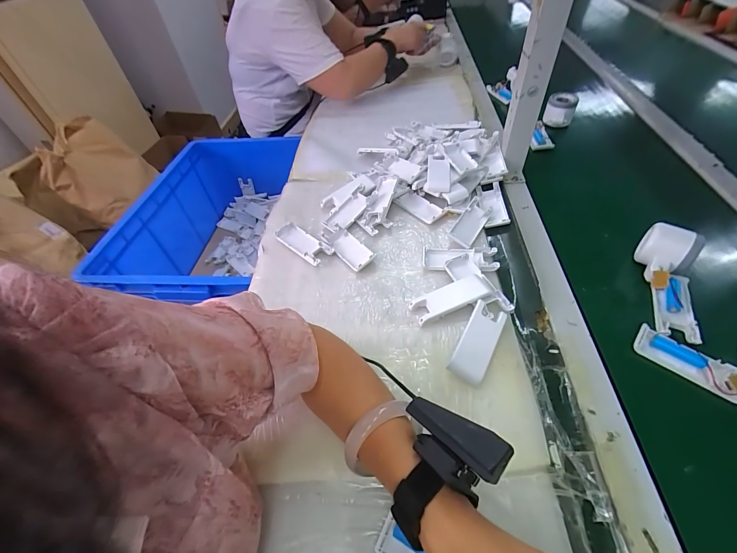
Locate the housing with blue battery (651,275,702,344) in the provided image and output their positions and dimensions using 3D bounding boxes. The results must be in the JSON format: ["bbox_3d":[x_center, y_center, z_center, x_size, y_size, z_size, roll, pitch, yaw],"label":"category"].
[{"bbox_3d":[0.382,0.034,0.415,0.047,0.013,0.103,16,52,16],"label":"housing with blue battery"}]

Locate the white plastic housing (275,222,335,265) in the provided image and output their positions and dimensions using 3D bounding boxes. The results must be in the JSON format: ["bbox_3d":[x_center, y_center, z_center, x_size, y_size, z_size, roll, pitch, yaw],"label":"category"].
[{"bbox_3d":[-0.105,-0.053,0.527,0.105,0.012,0.041,32,58,27],"label":"white plastic housing"}]

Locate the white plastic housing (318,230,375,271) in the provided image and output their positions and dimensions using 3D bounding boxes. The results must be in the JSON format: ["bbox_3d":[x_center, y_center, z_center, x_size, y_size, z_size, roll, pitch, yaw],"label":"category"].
[{"bbox_3d":[-0.034,-0.047,0.512,0.038,0.014,0.099,-34,56,-23],"label":"white plastic housing"}]

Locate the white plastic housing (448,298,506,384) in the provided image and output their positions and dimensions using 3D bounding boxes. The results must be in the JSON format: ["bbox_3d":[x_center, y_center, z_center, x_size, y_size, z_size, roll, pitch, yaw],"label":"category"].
[{"bbox_3d":[0.129,0.077,0.387,0.039,0.021,0.098,23,54,21],"label":"white plastic housing"}]

